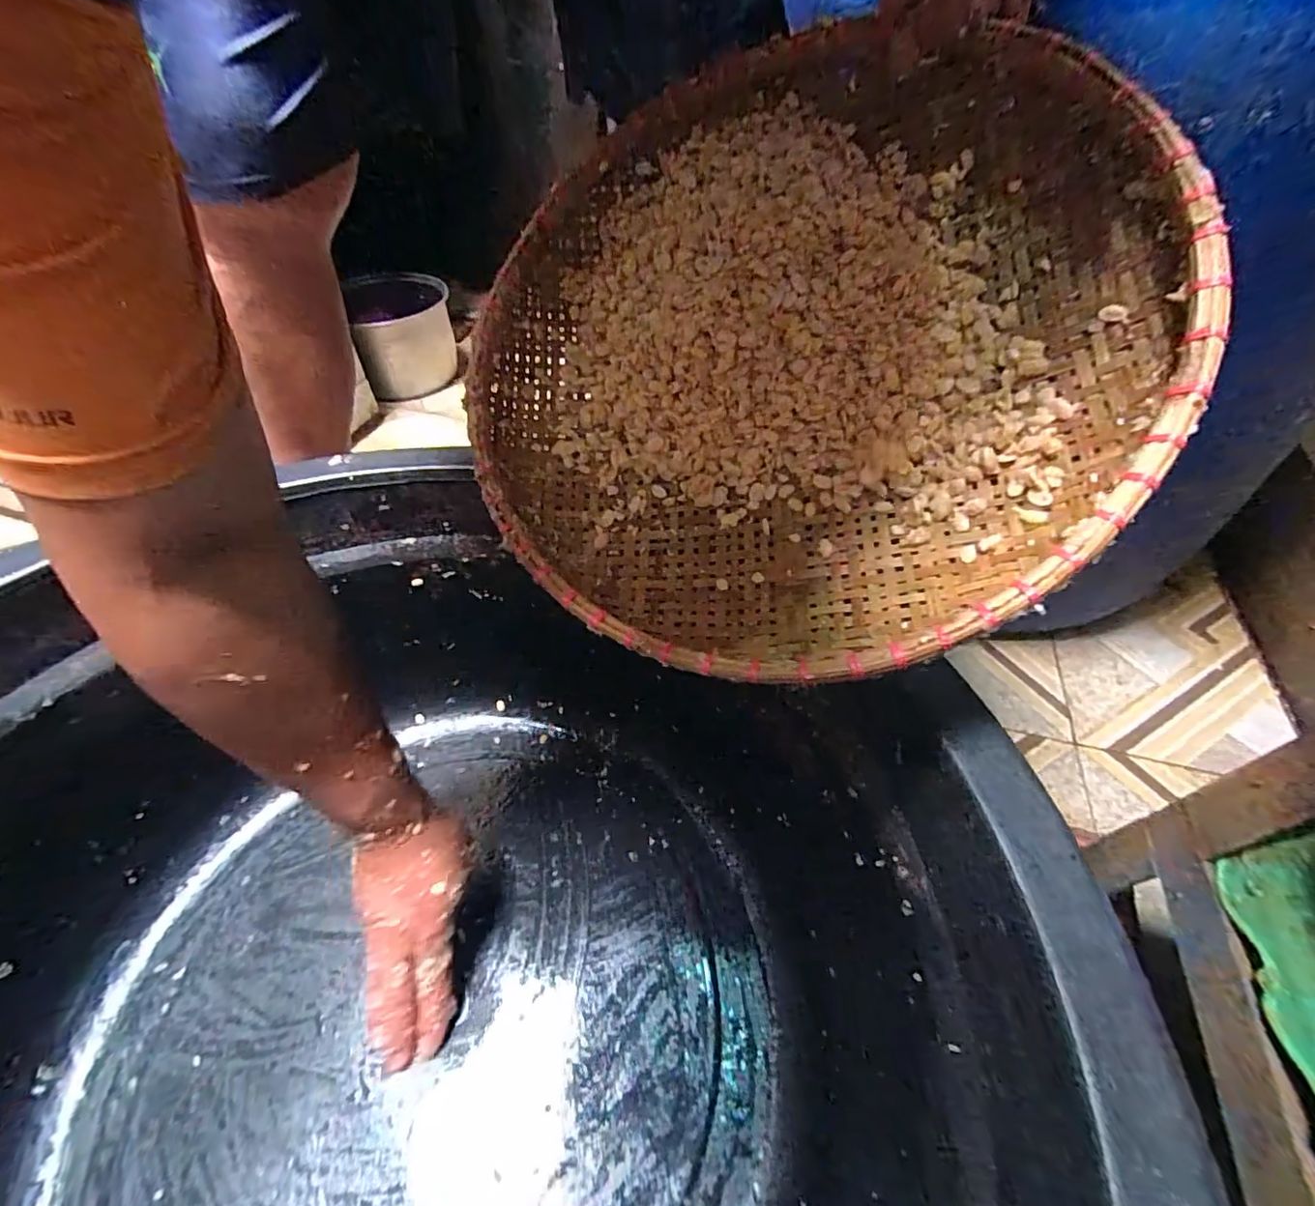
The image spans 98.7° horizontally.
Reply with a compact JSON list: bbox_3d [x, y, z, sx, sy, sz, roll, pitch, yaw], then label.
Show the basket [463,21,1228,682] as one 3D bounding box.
[{"bbox_3d":[0.062,-0.140,0.304,0.343,0.076,0.337,-2,84,17],"label":"basket"}]

